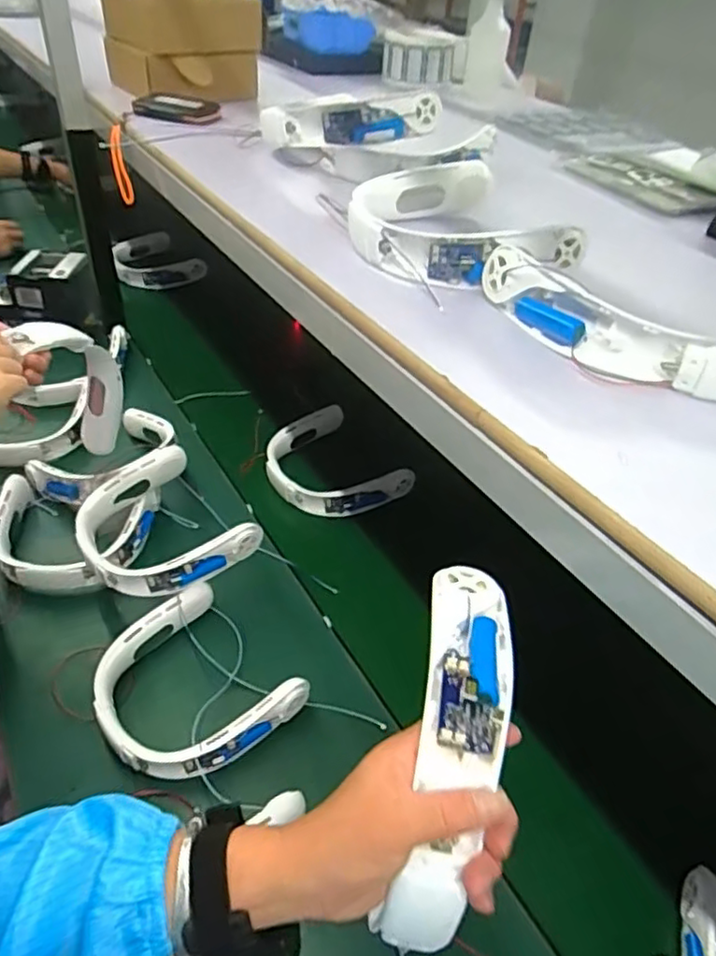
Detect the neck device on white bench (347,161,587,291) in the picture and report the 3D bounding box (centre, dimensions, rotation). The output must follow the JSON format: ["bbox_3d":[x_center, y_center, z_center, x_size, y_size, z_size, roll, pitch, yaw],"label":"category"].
[{"bbox_3d":[0.100,-0.263,0.676,0.217,0.062,0.228,2,41,-7],"label":"neck device on white bench"}]

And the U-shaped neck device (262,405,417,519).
[{"bbox_3d":[-0.053,-0.020,1.164,0.198,0.060,0.243,-23,49,-31],"label":"U-shaped neck device"}]

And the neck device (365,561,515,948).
[{"bbox_3d":[0.061,0.156,0.403,0.052,0.082,0.232,12,58,6],"label":"neck device"}]

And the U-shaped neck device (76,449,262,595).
[{"bbox_3d":[-0.285,0.073,0.928,0.231,0.065,0.209,36,48,29],"label":"U-shaped neck device"}]

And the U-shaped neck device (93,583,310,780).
[{"bbox_3d":[-0.209,0.259,0.794,0.218,0.056,0.206,36,48,29],"label":"U-shaped neck device"}]

